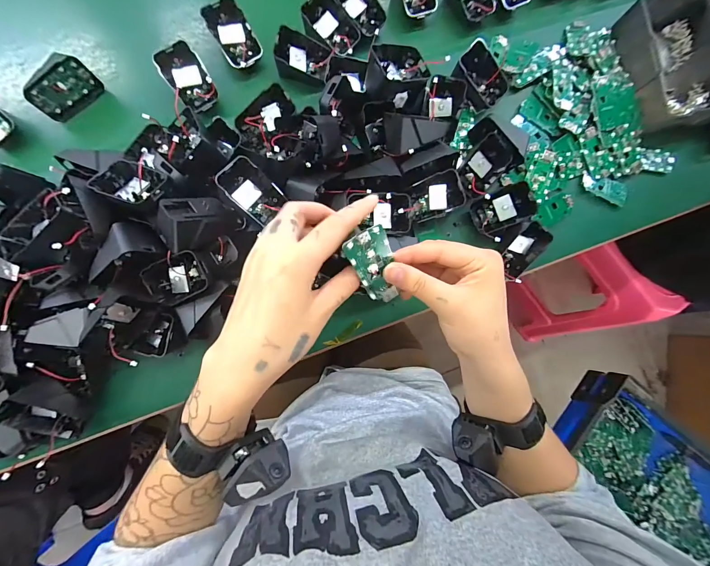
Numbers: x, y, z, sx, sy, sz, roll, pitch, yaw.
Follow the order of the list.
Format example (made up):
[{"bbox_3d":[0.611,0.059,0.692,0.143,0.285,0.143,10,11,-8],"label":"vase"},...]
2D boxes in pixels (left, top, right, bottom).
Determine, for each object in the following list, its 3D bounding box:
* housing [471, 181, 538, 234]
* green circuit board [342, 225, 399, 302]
[{"bbox_3d":[0.174,-0.087,0.378,0.067,0.025,0.043,-22,69,15],"label":"housing"},{"bbox_3d":[0.014,-0.011,0.238,0.032,0.008,0.062,-25,125,-7],"label":"green circuit board"}]

